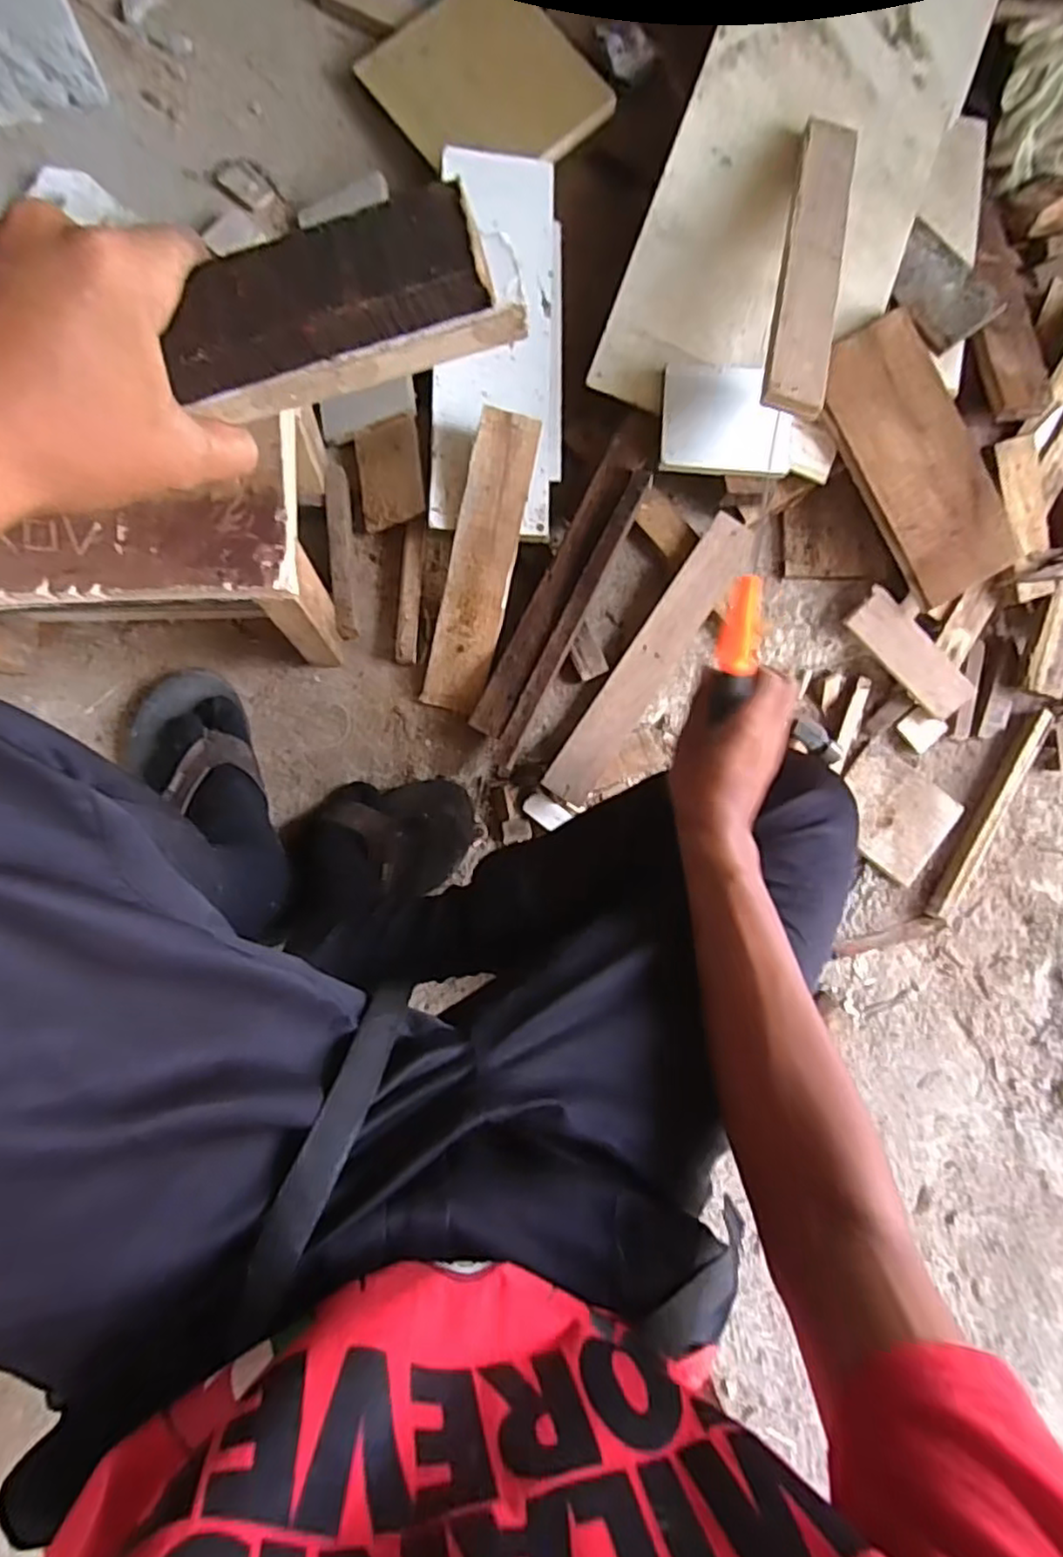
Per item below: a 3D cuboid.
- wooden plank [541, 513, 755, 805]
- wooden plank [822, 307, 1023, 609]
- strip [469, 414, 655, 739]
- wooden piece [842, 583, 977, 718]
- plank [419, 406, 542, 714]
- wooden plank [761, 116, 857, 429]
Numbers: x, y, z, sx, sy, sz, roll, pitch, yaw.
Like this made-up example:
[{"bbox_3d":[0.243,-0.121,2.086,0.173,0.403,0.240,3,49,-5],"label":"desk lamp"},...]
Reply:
[{"bbox_3d":[0.126,-0.125,0.723,0.053,0.026,0.338,34,85,-3],"label":"wooden plank"},{"bbox_3d":[0.412,-0.337,0.728,0.138,0.018,0.289,-26,94,-2],"label":"wooden plank"},{"bbox_3d":[0.034,-0.210,0.708,0.036,0.030,0.359,26,82,-3],"label":"strip"},{"bbox_3d":[0.428,-0.138,0.769,0.169,0.018,0.059,42,97,-12],"label":"wooden piece"},{"bbox_3d":[-0.050,-0.210,0.688,0.063,0.014,0.284,13,102,-4],"label":"plank"},{"bbox_3d":[0.265,-0.487,0.647,0.055,0.014,0.333,13,76,2],"label":"wooden plank"}]

